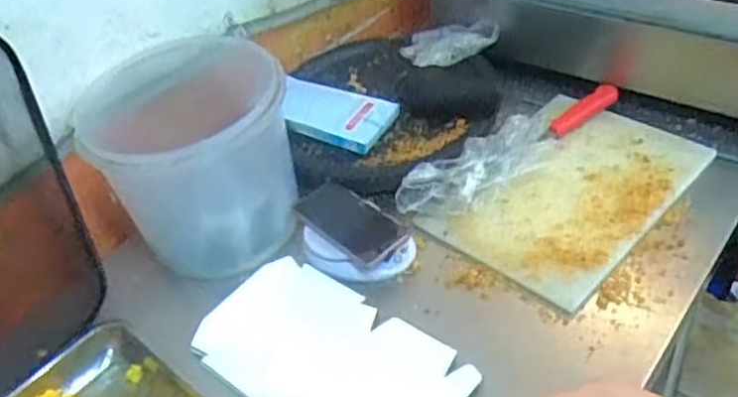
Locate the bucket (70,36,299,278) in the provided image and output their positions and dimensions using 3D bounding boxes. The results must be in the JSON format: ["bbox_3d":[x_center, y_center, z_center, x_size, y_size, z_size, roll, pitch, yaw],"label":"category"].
[{"bbox_3d":[-0.227,-0.063,0.959,0.234,0.206,0.238,-6,42,6],"label":"bucket"}]

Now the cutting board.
[{"bbox_3d":[0.271,-0.029,0.957,0.240,0.025,0.346,32,57,30],"label":"cutting board"}]

